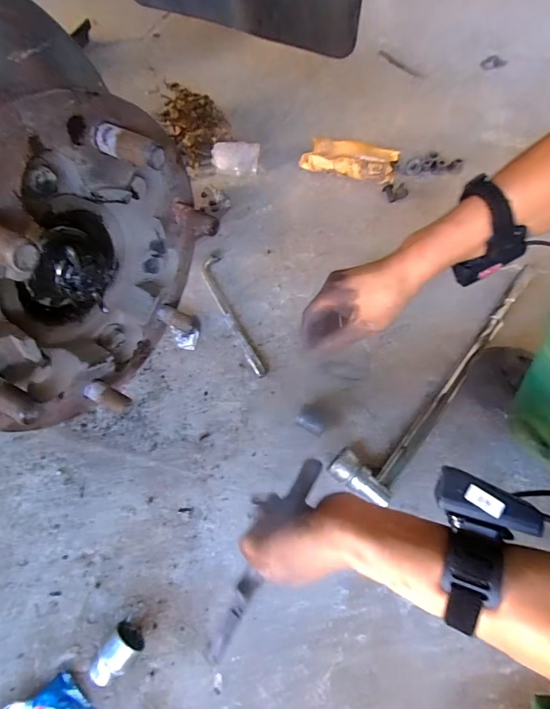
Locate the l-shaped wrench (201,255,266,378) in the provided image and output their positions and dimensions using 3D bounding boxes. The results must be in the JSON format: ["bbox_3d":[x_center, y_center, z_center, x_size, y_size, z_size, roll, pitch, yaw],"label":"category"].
[{"bbox_3d":[-0.071,-0.065,0.619,0.037,0.014,0.243,-21,65,-9],"label":"l-shaped wrench"}]

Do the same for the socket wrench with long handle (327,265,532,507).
[{"bbox_3d":[0.267,0.024,0.553,0.479,0.038,0.077,-40,69,-17],"label":"socket wrench with long handle"}]

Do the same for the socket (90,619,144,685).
[{"bbox_3d":[-0.170,0.323,0.411,0.036,0.033,0.049,35,69,17],"label":"socket"}]

